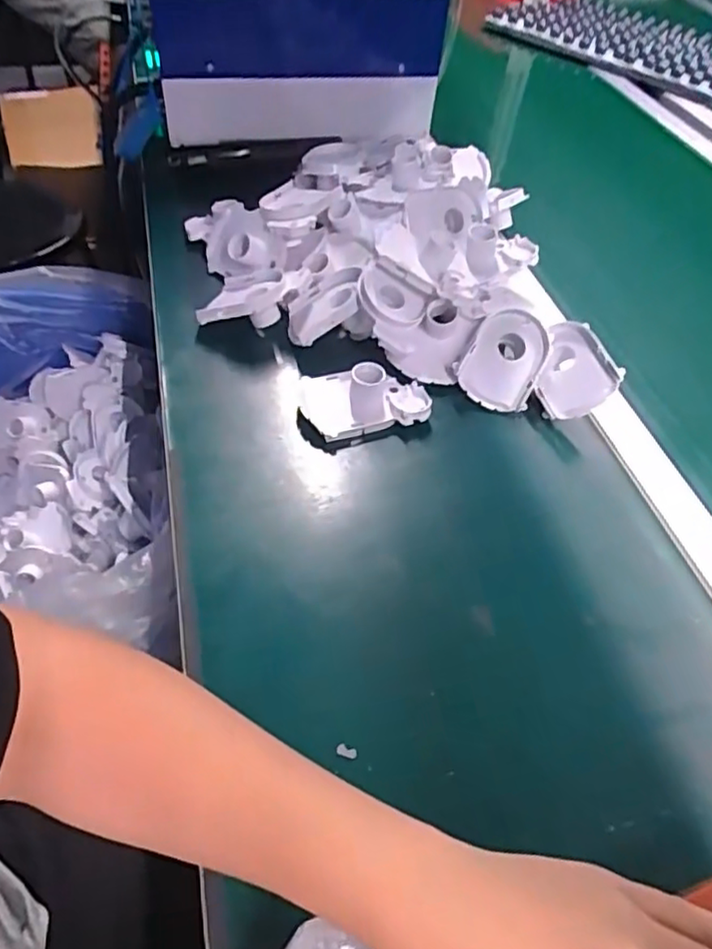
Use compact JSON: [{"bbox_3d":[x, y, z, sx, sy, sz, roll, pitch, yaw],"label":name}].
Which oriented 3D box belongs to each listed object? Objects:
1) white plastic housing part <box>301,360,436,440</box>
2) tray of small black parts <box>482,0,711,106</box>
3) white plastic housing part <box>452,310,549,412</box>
[{"bbox_3d":[0.008,-0.060,0.516,0.104,0.042,0.059,0,50,-6],"label":"white plastic housing part"},{"bbox_3d":[0.501,-0.784,1.152,0.461,0.049,0.282,33,55,23],"label":"tray of small black parts"},{"bbox_3d":[0.126,-0.098,0.546,0.064,0.022,0.088,22,79,3],"label":"white plastic housing part"}]

